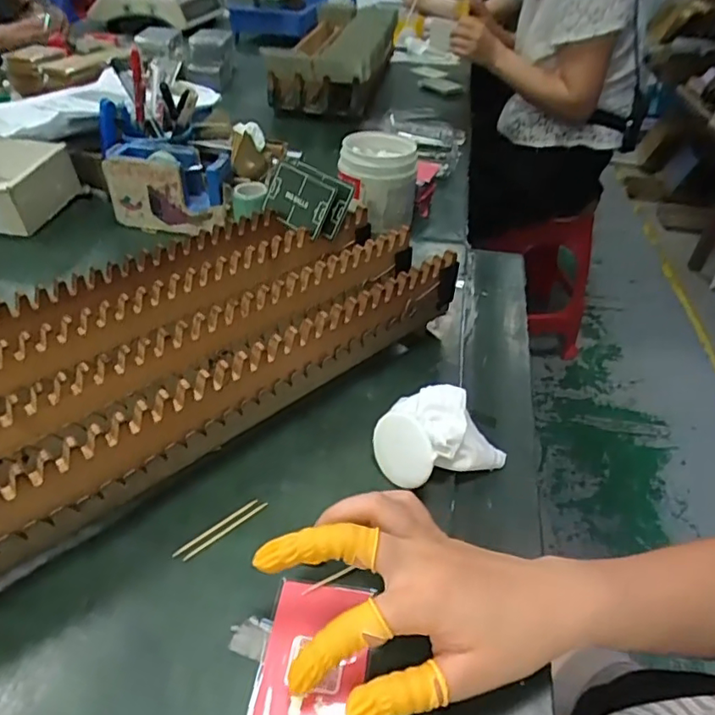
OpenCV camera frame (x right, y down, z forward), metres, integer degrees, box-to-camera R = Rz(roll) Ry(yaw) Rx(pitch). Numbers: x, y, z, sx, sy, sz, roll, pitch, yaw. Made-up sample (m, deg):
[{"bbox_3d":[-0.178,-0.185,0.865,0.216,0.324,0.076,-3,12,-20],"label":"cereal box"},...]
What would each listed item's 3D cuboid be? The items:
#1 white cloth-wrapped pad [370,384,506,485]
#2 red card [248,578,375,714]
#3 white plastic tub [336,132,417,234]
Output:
[{"bbox_3d":[0.056,0.050,0.406,0.094,0.047,0.071,-19,46,-24],"label":"white cloth-wrapped pad"},{"bbox_3d":[-0.024,0.163,0.299,0.055,0.005,0.086,7,41,4],"label":"red card"},{"bbox_3d":[0.026,-0.217,0.690,0.092,0.089,0.091,7,41,4],"label":"white plastic tub"}]

